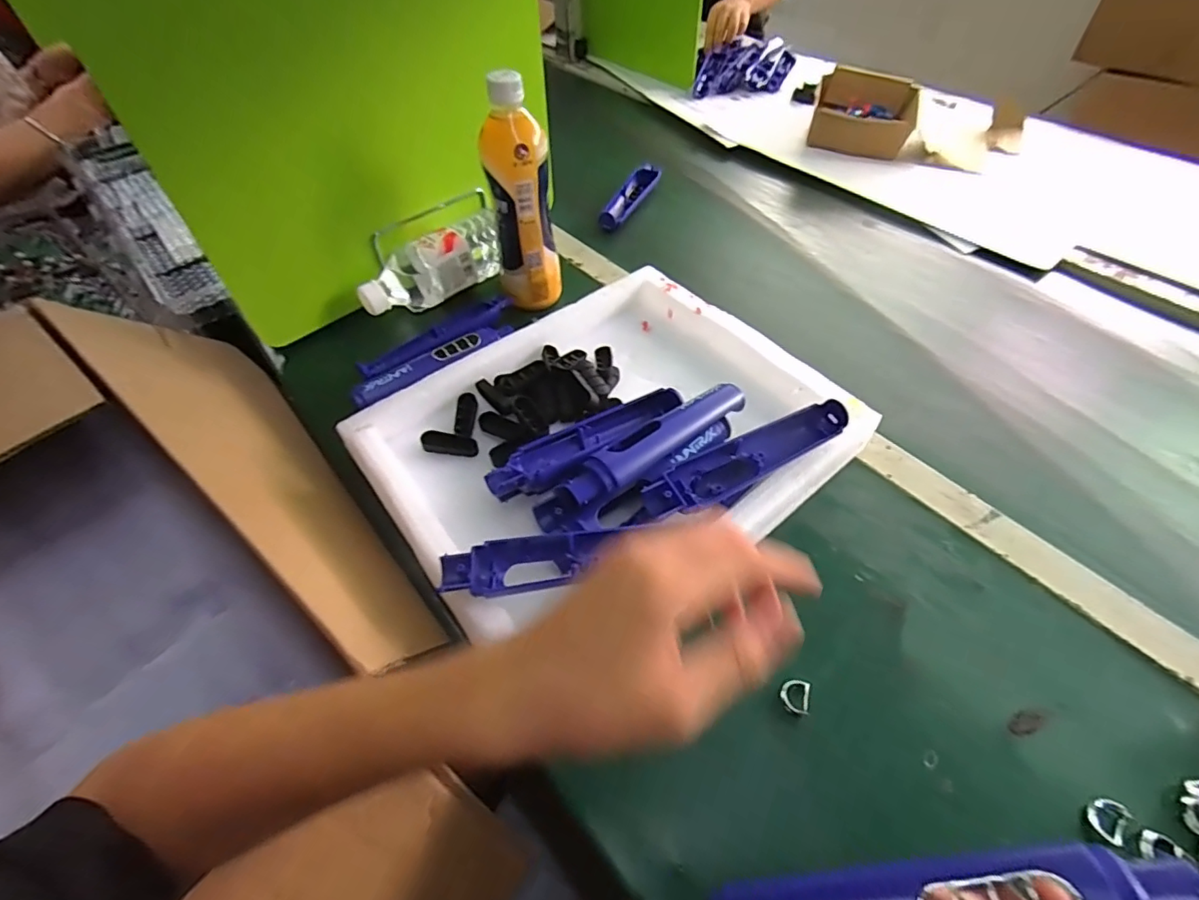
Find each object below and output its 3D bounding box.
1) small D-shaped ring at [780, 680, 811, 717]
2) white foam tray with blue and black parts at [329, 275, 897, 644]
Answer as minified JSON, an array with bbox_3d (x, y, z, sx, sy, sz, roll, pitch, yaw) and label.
[{"bbox_3d":[0.126,0.157,0.339,0.019,0.007,0.020,13,53,10],"label":"small D-shaped ring"},{"bbox_3d":[0.008,-0.020,0.441,0.353,0.064,0.295,-33,59,-23],"label":"white foam tray with blue and black parts"}]

